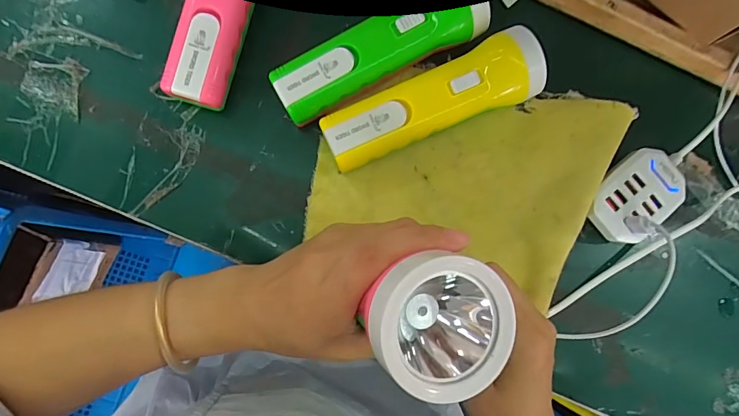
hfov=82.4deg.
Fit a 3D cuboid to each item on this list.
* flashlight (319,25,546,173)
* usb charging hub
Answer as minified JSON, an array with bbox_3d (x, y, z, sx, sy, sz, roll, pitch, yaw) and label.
[{"bbox_3d":[0.044,-0.077,0.308,0.159,0.045,0.050,-22,89,-4],"label":"flashlight"},{"bbox_3d":[0.203,-0.009,0.328,0.077,0.027,0.052,-36,90,-4],"label":"usb charging hub"}]

